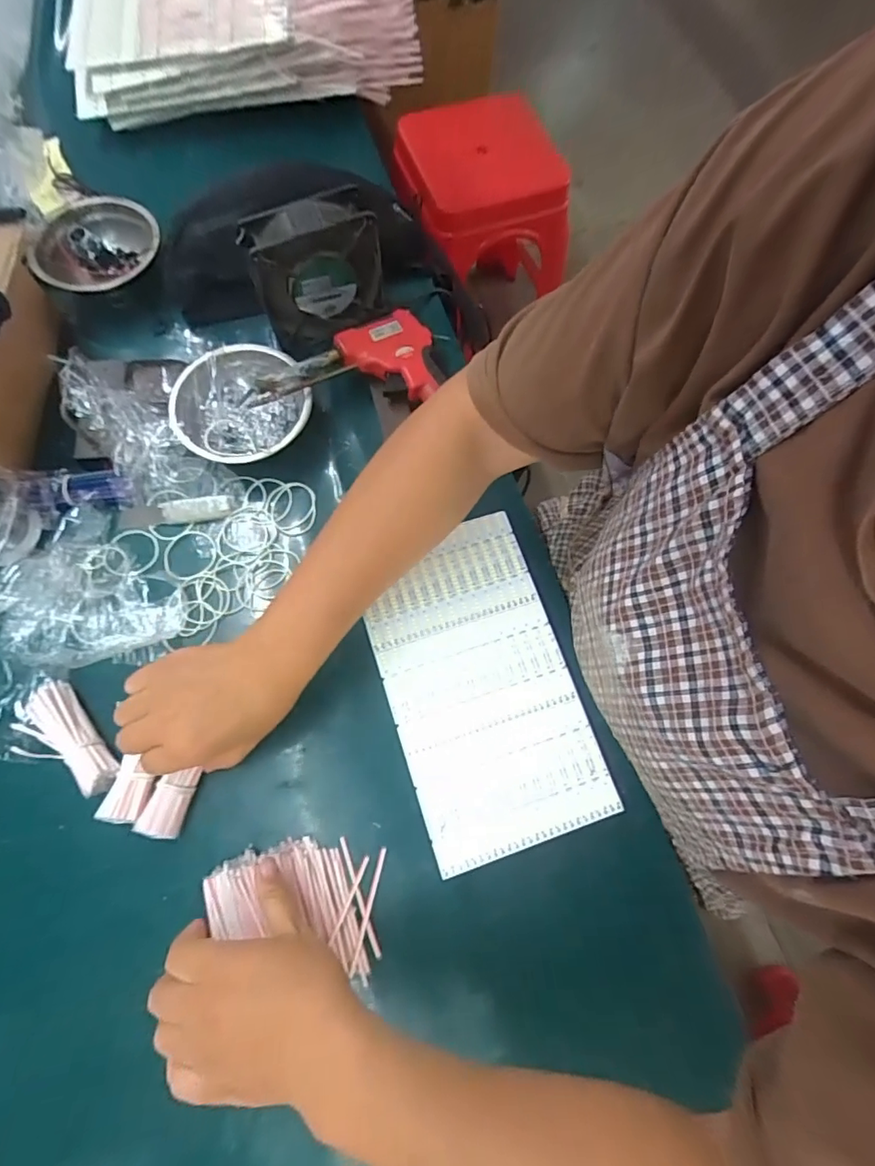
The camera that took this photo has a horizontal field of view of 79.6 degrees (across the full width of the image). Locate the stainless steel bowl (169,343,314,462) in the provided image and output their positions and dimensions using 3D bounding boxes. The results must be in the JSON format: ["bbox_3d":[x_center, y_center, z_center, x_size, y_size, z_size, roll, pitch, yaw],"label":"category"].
[{"bbox_3d":[-0.186,-0.165,0.508,0.124,0.045,0.115,1,72,-2],"label":"stainless steel bowl"}]

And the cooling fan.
[{"bbox_3d":[-0.113,-0.295,0.506,0.117,0.123,0.042,-18,73,-8],"label":"cooling fan"}]

